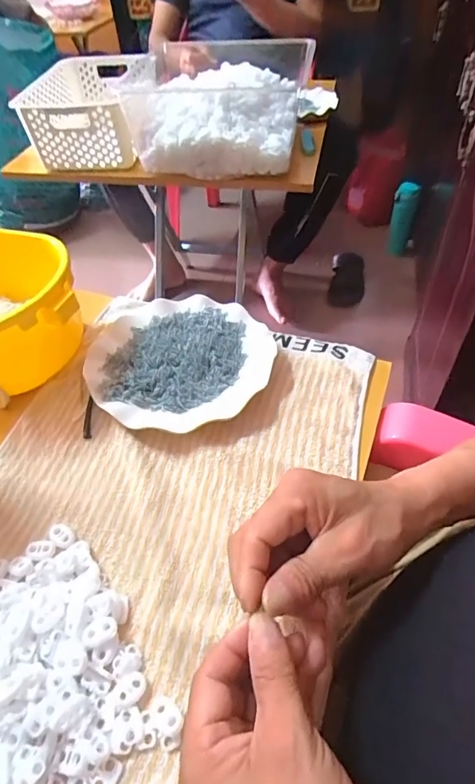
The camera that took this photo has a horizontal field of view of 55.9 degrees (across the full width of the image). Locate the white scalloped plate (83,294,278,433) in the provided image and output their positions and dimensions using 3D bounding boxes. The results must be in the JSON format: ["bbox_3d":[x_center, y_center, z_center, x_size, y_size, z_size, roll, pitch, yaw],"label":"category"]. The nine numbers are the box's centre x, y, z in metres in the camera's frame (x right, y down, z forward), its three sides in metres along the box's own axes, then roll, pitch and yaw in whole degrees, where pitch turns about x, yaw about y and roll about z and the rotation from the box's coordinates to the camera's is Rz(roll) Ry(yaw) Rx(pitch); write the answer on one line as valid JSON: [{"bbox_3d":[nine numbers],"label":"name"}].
[{"bbox_3d":[-0.066,-0.041,0.470,0.179,0.019,0.196,-2,48,2],"label":"white scalloped plate"}]

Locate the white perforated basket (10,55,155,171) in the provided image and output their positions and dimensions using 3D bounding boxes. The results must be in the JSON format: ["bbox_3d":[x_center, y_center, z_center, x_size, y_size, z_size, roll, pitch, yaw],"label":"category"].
[{"bbox_3d":[-0.282,-0.552,0.882,0.214,0.112,0.317,1,49,6],"label":"white perforated basket"}]

